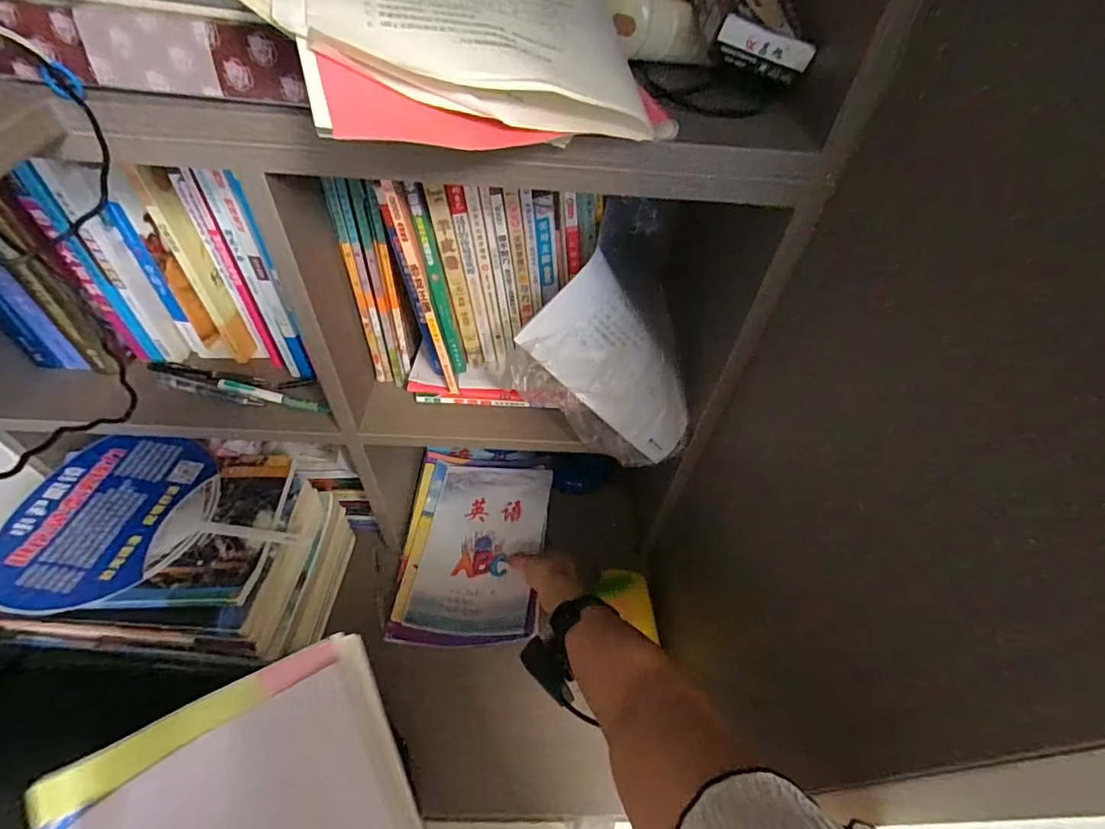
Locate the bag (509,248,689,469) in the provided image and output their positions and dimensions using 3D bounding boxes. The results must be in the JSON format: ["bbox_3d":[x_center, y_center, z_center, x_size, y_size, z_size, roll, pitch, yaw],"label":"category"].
[{"bbox_3d":[0.072,-0.039,0.505,0.151,0.212,0.029,-46,26,11],"label":"bag"}]

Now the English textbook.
[{"bbox_3d":[-0.100,0.188,0.760,0.170,0.021,0.258,3,51,6],"label":"English textbook"}]

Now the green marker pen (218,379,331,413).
[{"bbox_3d":[-0.302,-0.020,0.553,0.124,0.009,0.015,12,50,5],"label":"green marker pen"}]

